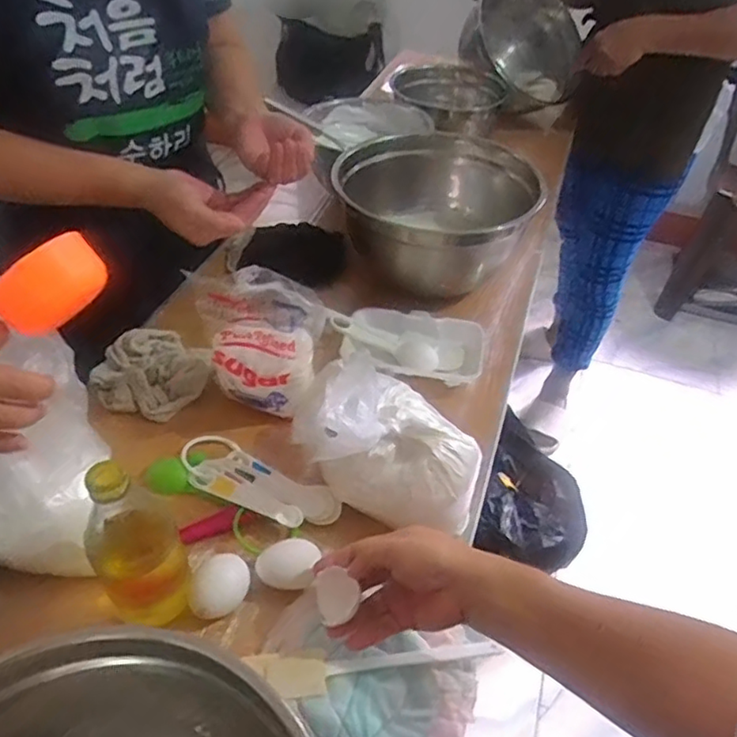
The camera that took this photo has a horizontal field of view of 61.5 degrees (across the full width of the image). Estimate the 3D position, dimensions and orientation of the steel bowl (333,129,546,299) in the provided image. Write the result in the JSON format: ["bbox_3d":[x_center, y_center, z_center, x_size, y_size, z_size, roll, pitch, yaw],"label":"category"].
[{"bbox_3d":[0.088,-0.220,0.858,0.260,0.132,0.264,2,45,-2],"label":"steel bowl"}]

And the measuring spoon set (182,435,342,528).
[{"bbox_3d":[-0.116,0.114,0.615,0.180,0.028,0.064,28,50,22],"label":"measuring spoon set"}]

